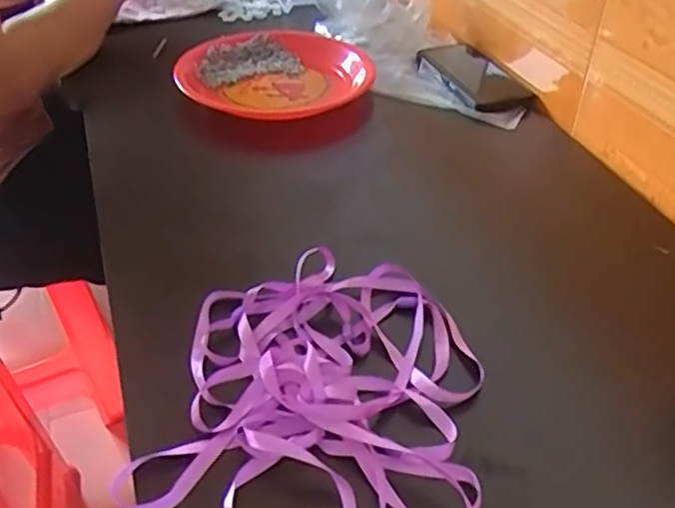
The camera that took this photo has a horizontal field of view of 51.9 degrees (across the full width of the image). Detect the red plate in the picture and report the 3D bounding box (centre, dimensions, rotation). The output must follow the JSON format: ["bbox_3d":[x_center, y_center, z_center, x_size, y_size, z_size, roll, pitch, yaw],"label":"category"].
[{"bbox_3d":[-0.077,-0.228,0.847,0.220,0.041,0.224,-2,43,2],"label":"red plate"}]

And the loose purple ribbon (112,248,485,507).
[{"bbox_3d":[-0.013,0.106,0.434,0.203,0.026,0.314,6,41,6],"label":"loose purple ribbon"}]

